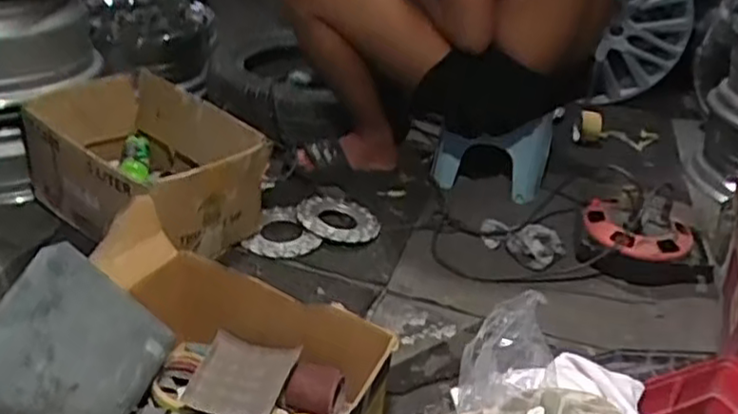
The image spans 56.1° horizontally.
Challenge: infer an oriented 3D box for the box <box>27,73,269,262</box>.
[{"bbox_3d":[-0.418,-0.061,1.266,0.483,0.205,0.283,29,37,33],"label":"box"}]

